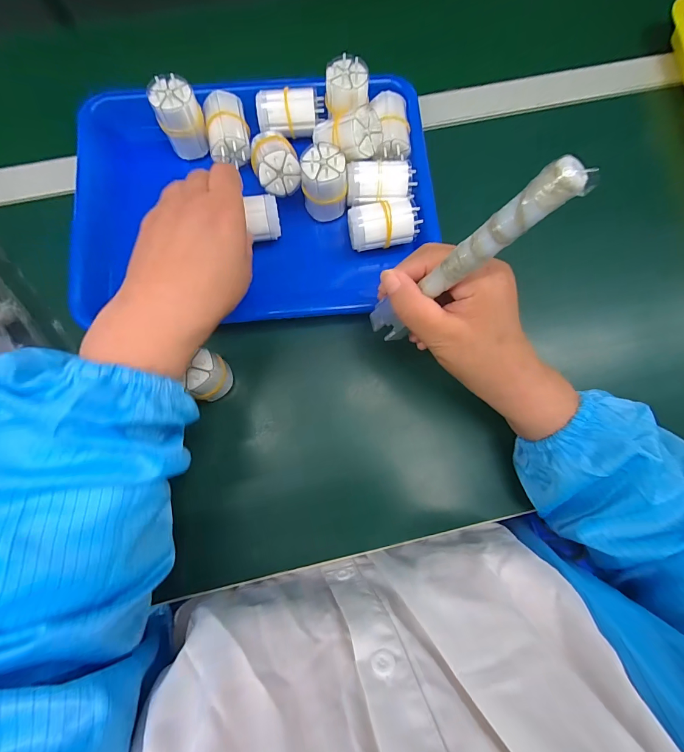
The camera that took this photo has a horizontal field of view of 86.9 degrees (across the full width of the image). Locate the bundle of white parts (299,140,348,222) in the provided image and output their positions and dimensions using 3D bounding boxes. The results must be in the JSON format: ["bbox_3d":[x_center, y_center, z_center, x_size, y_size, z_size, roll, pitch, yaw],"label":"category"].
[{"bbox_3d":[-0.015,-0.175,0.329,0.040,0.055,0.036,-11,78,-3],"label":"bundle of white parts"}]

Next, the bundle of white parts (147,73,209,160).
[{"bbox_3d":[-0.150,-0.240,0.340,0.038,0.057,0.030,-21,79,-5],"label":"bundle of white parts"}]

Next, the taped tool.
[{"bbox_3d":[0.065,-0.061,0.209,0.013,0.149,0.022,-12,77,-33],"label":"taped tool"}]

